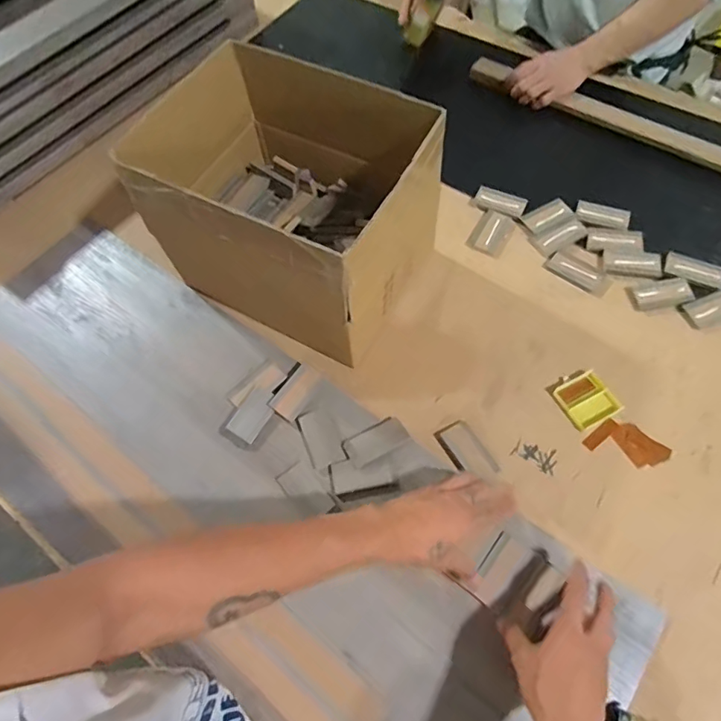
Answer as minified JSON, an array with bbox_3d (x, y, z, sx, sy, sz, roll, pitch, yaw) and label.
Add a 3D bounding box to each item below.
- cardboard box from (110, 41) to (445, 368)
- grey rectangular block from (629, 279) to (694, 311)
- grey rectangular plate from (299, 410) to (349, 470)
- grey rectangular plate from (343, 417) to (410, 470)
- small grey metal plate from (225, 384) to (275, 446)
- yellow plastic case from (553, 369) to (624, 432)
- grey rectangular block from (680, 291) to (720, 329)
[{"bbox_3d":[-0.085,-0.205,0.660,0.324,0.241,0.284,27,68,15],"label":"cardboard box"},{"bbox_3d":[0.438,-0.097,0.717,0.087,0.010,0.040,-8,64,-2],"label":"grey rectangular block"},{"bbox_3d":[-0.050,0.101,0.641,0.044,0.005,0.072,-19,65,-7],"label":"grey rectangular plate"},{"bbox_3d":[0.020,0.103,0.635,0.078,0.007,0.042,-29,67,-12],"label":"grey rectangular plate"},{"bbox_3d":[-0.140,0.070,0.647,0.042,0.010,0.072,31,69,15],"label":"small grey metal plate"},{"bbox_3d":[0.301,0.052,0.651,0.066,0.009,0.064,-25,66,-10],"label":"yellow plastic case"},{"bbox_3d":[0.507,-0.074,0.704,0.085,0.018,0.038,-19,65,-7],"label":"grey rectangular block"}]

